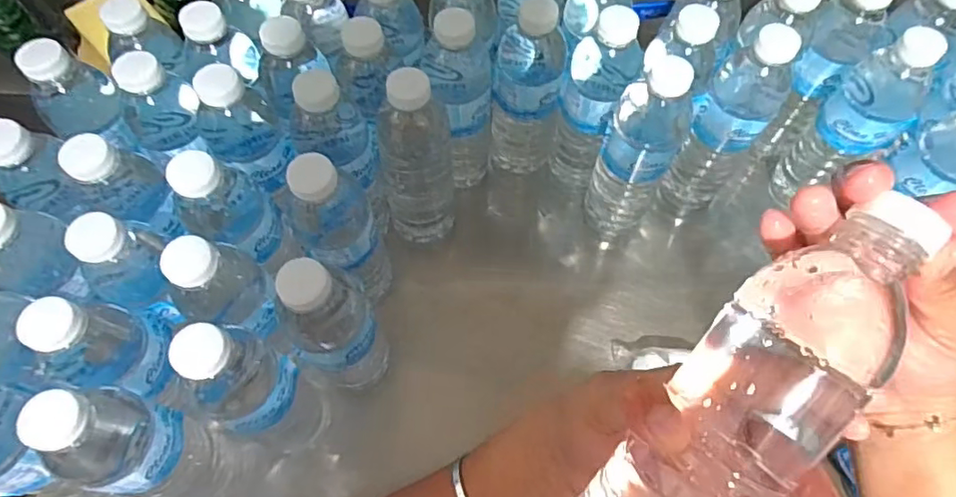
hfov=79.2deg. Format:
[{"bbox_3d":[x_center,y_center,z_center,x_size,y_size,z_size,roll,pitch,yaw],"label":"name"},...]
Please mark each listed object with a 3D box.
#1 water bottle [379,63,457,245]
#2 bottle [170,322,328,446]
[{"bbox_3d":[-0.052,-0.077,0.502,0.059,0.208,0.053,-3,64,-3],"label":"water bottle"},{"bbox_3d":[-0.157,0.111,0.424,0.050,0.217,0.065,23,65,9],"label":"bottle"}]

